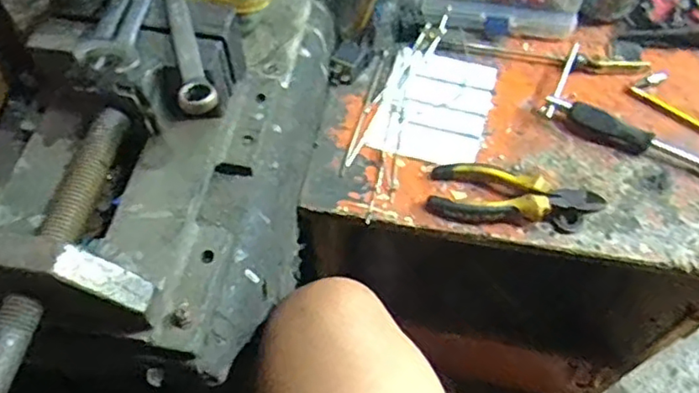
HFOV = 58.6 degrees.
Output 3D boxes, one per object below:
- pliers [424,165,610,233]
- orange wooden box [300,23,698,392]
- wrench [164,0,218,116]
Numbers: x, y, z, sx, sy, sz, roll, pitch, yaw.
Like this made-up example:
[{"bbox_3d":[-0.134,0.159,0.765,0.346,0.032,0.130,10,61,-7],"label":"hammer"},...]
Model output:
[{"bbox_3d":[0.154,-0.004,0.587,0.151,0.034,0.055,8,60,3],"label":"pliers"},{"bbox_3d":[0.191,0.036,0.821,0.432,0.435,0.315,13,61,7],"label":"orange wooden box"},{"bbox_3d":[-0.130,-0.130,0.477,0.024,0.008,0.167,-15,61,-10],"label":"wrench"}]

